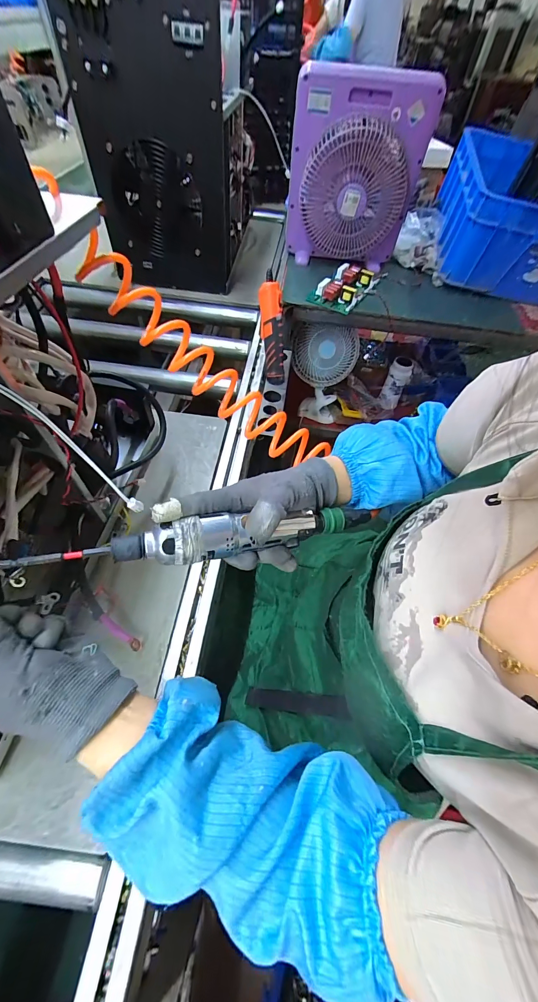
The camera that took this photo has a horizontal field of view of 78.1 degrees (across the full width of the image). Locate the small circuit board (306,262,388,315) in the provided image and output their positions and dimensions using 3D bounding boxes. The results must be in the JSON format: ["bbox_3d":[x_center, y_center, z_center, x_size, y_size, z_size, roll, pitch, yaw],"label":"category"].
[{"bbox_3d":[0.207,-0.563,0.877,0.121,0.042,0.202,35,61,18],"label":"small circuit board"}]

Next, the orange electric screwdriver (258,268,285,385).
[{"bbox_3d":[0.006,-0.367,0.717,0.043,0.212,0.055,-11,28,-12],"label":"orange electric screwdriver"}]

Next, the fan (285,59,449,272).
[{"bbox_3d":[0.215,-0.798,0.828,0.321,0.358,0.112,-3,61,-10],"label":"fan"}]

